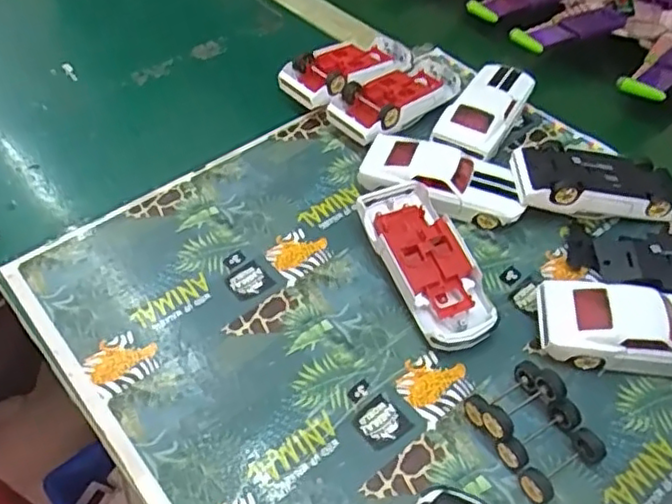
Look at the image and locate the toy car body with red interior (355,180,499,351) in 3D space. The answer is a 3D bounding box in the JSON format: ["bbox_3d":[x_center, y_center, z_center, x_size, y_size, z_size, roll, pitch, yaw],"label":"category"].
[{"bbox_3d":[0.062,0.009,0.446,0.059,0.034,0.127,-13,50,-13],"label":"toy car body with red interior"}]

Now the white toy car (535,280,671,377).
[{"bbox_3d":[0.197,0.052,0.411,0.130,0.033,0.053,4,49,2],"label":"white toy car"}]

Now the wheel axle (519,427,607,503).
[{"bbox_3d":[0.129,0.122,0.361,0.053,0.016,0.019,-25,54,-22],"label":"wheel axle"}]

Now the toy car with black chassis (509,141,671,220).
[{"bbox_3d":[0.201,-0.051,0.493,0.130,0.042,0.058,0,49,-2],"label":"toy car with black chassis"}]

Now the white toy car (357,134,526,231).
[{"bbox_3d":[0.082,-0.057,0.502,0.123,0.035,0.058,12,49,8],"label":"white toy car"}]

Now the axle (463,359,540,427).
[{"bbox_3d":[0.103,0.086,0.387,0.050,0.024,0.019,-26,54,-22],"label":"axle"}]

